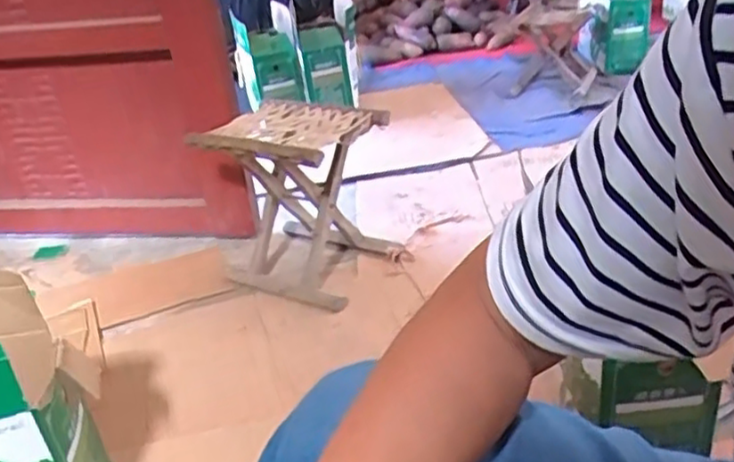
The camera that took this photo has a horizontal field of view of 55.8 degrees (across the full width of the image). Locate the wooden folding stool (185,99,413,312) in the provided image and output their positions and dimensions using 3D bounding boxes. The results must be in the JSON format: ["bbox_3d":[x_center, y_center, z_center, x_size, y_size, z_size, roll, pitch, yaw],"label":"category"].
[{"bbox_3d":[-0.133,-0.066,1.436,0.320,0.337,0.274,16,36,36],"label":"wooden folding stool"}]

